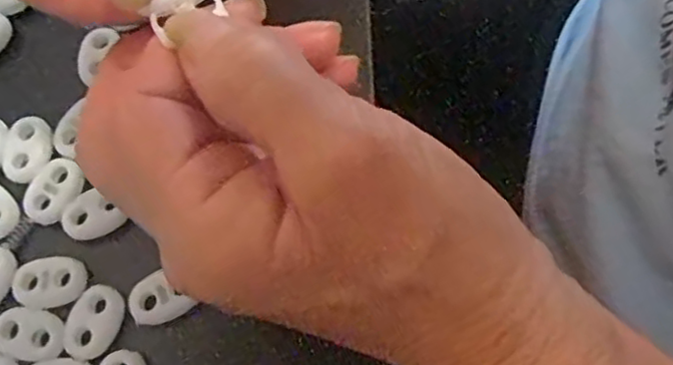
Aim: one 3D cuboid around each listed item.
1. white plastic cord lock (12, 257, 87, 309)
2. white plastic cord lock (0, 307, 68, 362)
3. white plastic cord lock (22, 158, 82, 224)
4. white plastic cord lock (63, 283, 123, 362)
[{"bbox_3d":[-0.089,0.031,0.211,0.022,0.004,0.014,-9,71,1],"label":"white plastic cord lock"},{"bbox_3d":[-0.094,0.046,0.207,0.024,0.004,0.015,10,73,8],"label":"white plastic cord lock"},{"bbox_3d":[-0.093,0.002,0.221,0.017,0.004,0.022,21,74,11],"label":"white plastic cord lock"},{"bbox_3d":[-0.074,0.042,0.206,0.014,0.004,0.023,17,74,10],"label":"white plastic cord lock"}]

